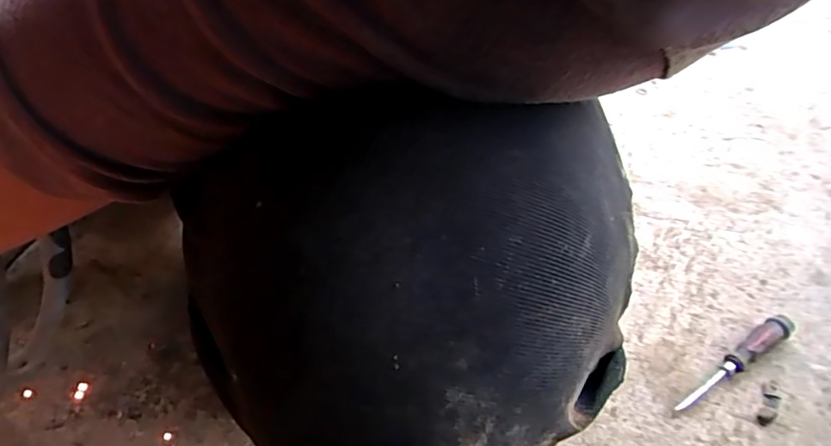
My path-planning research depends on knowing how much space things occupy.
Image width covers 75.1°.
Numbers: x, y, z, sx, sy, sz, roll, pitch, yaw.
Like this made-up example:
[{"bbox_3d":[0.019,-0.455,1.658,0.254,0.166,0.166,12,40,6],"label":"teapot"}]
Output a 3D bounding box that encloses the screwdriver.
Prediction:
[{"bbox_3d":[0.342,0.146,0.568,0.193,0.033,0.027,-23,49,-30],"label":"screwdriver"}]

